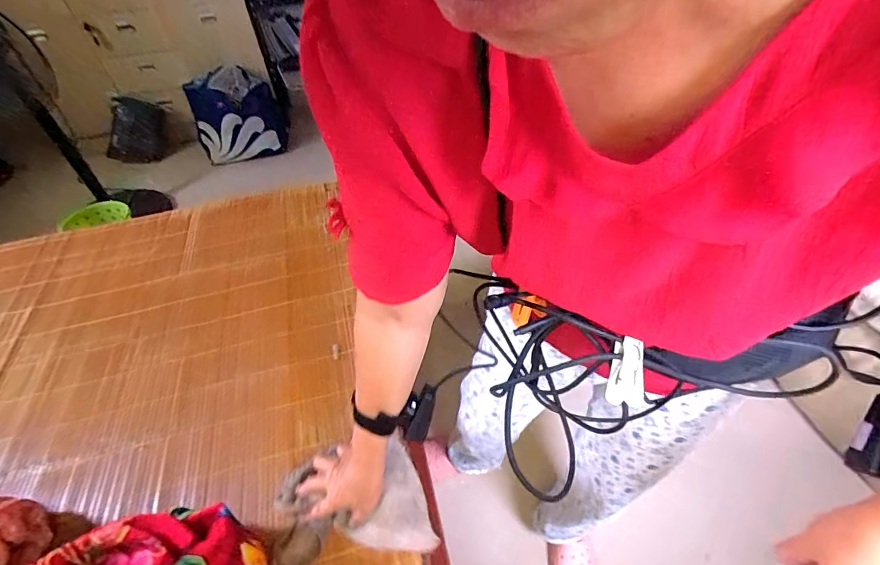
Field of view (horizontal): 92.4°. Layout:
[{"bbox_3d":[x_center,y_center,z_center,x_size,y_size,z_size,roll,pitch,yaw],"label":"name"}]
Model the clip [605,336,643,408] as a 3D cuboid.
[{"bbox_3d":[0.145,0.069,0.328,0.021,0.017,0.053,10,85,8],"label":"clip"}]

